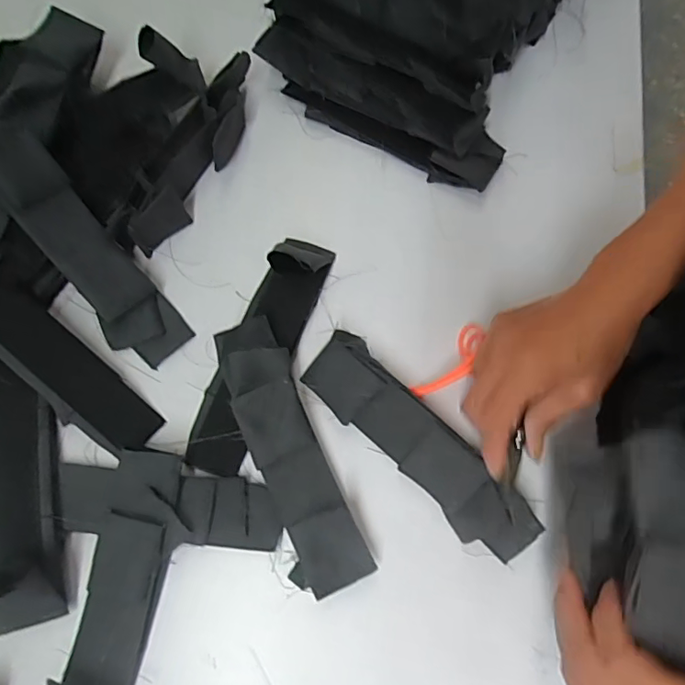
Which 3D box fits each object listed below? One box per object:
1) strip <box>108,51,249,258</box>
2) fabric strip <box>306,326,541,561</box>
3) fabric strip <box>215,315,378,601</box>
[{"bbox_3d":[-0.124,-0.153,0.443,0.037,0.046,0.183,31,77,8],"label":"strip"},{"bbox_3d":[0.055,0.073,0.383,0.195,0.036,0.053,44,79,10],"label":"fabric strip"},{"bbox_3d":[-0.038,0.079,0.383,0.050,0.040,0.189,-22,76,-6],"label":"fabric strip"}]

